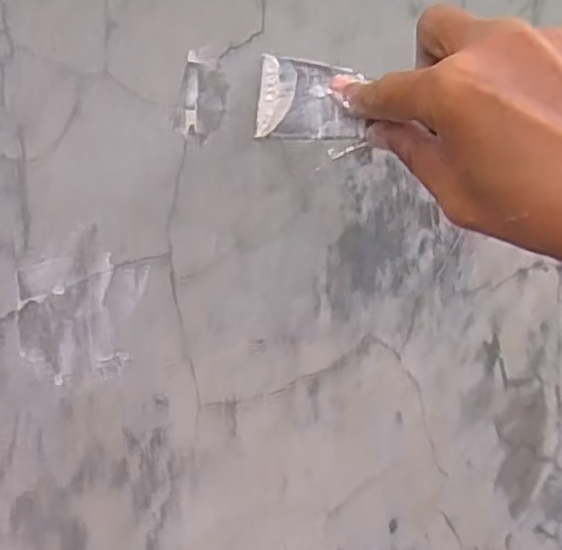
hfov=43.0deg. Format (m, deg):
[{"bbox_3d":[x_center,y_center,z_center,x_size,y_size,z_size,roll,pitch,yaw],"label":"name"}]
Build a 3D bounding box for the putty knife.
[{"bbox_3d":[0.013,-0.080,0.323,0.054,0.035,0.005,11,22,33],"label":"putty knife"}]

